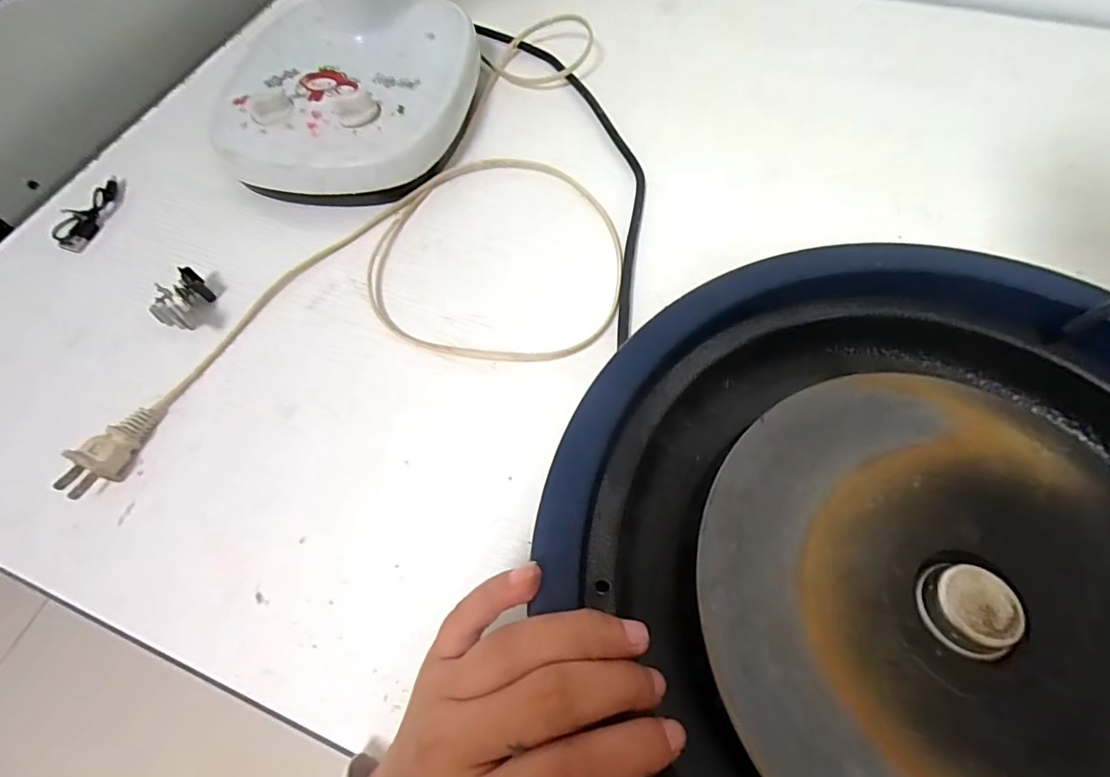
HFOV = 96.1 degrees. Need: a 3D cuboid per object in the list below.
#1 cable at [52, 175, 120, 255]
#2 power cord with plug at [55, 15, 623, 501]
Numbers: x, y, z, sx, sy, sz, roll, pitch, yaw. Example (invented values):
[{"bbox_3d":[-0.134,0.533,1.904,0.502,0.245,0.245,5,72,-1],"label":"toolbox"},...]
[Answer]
[{"bbox_3d":[-0.358,-0.133,0.380,0.022,0.011,0.075,1,64,3],"label":"cable"},{"bbox_3d":[-0.127,-0.142,0.370,0.395,0.018,0.340,-17,64,-6],"label":"power cord with plug"}]

